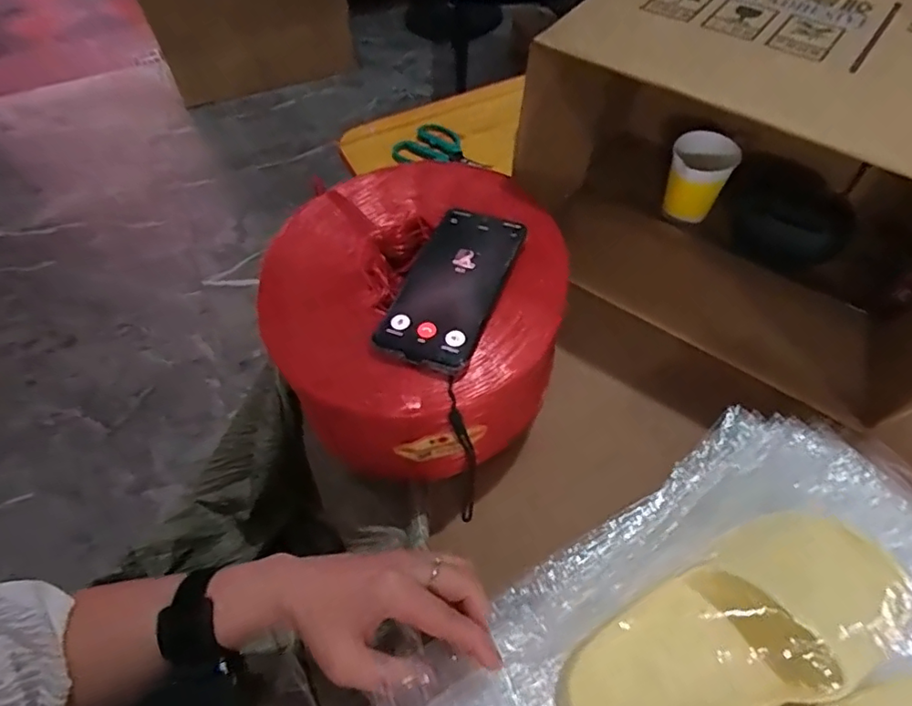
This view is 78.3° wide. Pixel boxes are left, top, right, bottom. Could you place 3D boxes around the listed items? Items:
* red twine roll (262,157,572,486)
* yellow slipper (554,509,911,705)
[{"bbox_3d":[-0.031,-0.039,0.520,0.262,0.119,0.275,-1,54,2],"label":"red twine roll"},{"bbox_3d":[0.178,0.182,0.356,0.233,0.057,0.096,-28,57,-16],"label":"yellow slipper"}]

